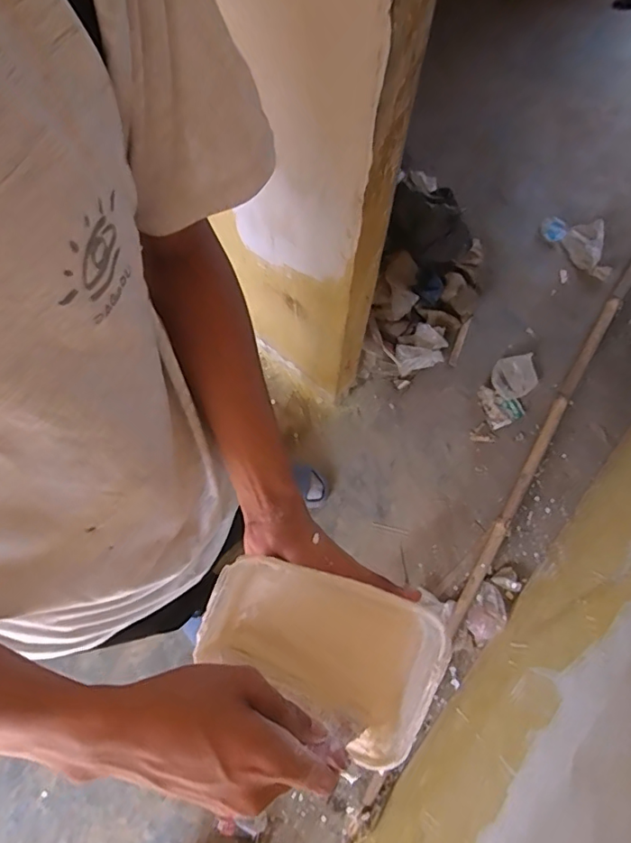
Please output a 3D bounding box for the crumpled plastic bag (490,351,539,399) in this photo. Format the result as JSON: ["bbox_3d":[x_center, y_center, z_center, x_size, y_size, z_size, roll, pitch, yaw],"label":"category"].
[{"bbox_3d":[0.609,-0.139,1.573,0.137,0.013,0.128,-11,71,-3],"label":"crumpled plastic bag"}]

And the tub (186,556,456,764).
[{"bbox_3d":[0.005,0.164,0.383,0.168,0.059,0.101,27,73,10],"label":"tub"}]

